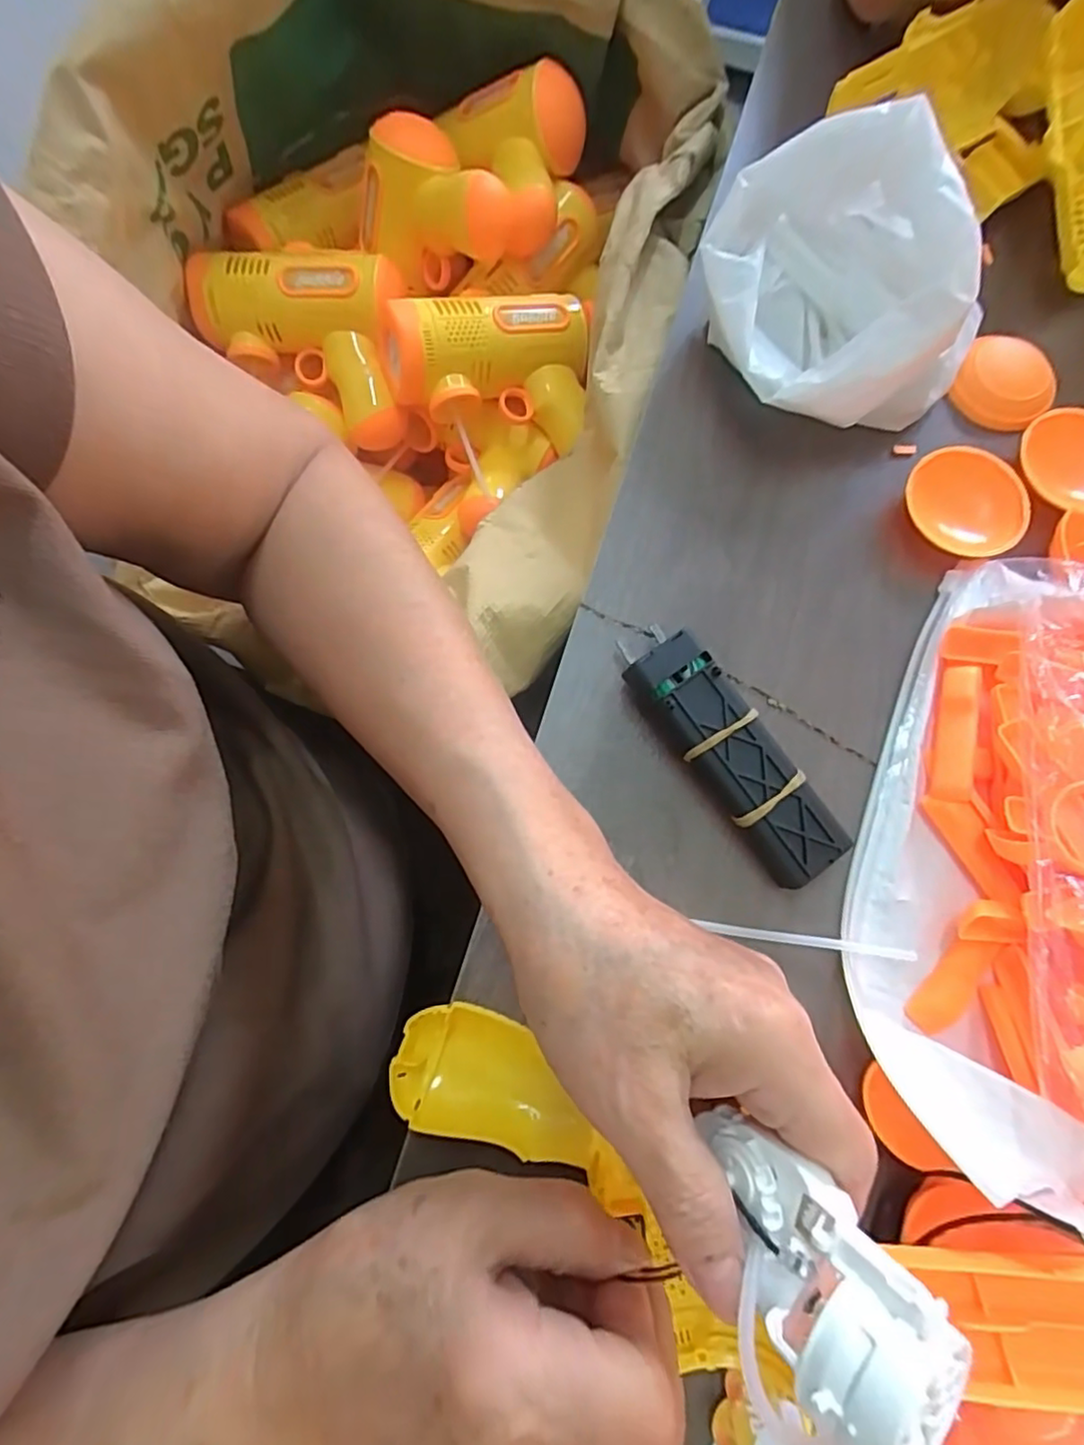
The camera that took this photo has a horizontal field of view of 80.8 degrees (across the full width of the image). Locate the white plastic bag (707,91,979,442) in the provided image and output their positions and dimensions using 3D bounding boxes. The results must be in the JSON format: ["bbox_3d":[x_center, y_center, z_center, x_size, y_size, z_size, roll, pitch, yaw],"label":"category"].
[{"bbox_3d":[0.136,-0.198,0.292,0.117,0.072,0.120,-28,78,-8],"label":"white plastic bag"}]

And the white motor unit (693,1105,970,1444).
[{"bbox_3d":[0.065,0.138,0.157,0.042,0.033,0.063,-46,40,-9],"label":"white motor unit"}]

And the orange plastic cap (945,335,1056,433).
[{"bbox_3d":[0.234,-0.172,0.322,0.046,0.012,0.046,0,76,-2],"label":"orange plastic cap"}]

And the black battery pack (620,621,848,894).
[{"bbox_3d":[0.077,0.013,0.261,0.032,0.023,0.113,-35,79,-10],"label":"black battery pack"}]

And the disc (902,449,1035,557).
[{"bbox_3d":[0.196,-0.101,0.296,0.055,0.012,0.052,0,76,-2],"label":"disc"}]

